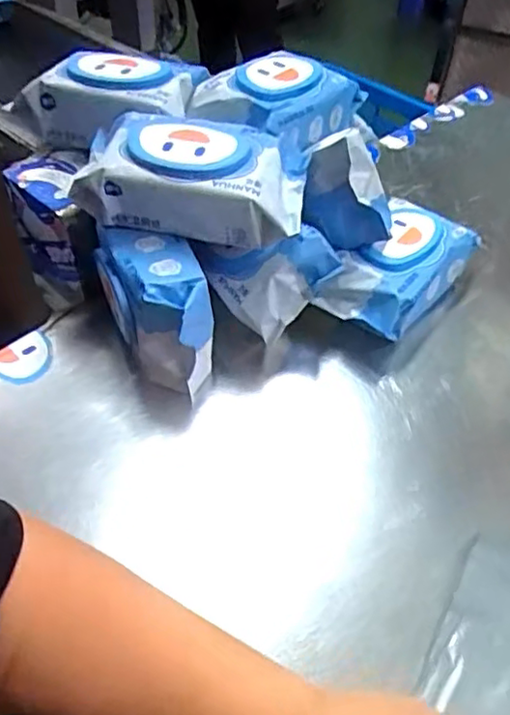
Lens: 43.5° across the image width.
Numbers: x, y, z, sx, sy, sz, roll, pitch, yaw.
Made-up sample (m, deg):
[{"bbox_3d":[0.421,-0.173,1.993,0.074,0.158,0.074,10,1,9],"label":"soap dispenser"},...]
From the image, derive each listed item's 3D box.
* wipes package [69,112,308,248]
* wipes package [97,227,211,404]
[{"bbox_3d":[-0.058,-0.164,0.582,0.200,0.077,0.095,6,46,2],"label":"wipes package"},{"bbox_3d":[-0.096,-0.046,0.584,0.080,0.105,0.140,-19,51,-21],"label":"wipes package"}]

